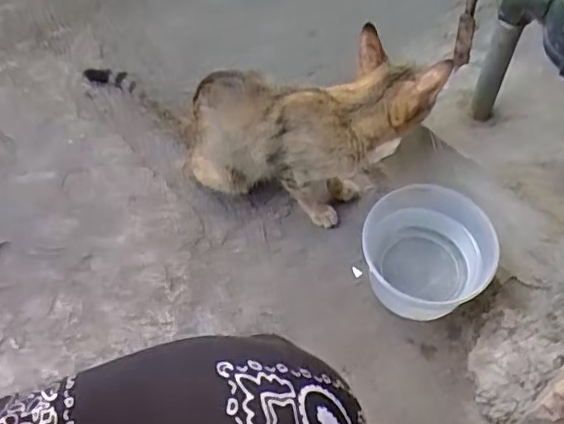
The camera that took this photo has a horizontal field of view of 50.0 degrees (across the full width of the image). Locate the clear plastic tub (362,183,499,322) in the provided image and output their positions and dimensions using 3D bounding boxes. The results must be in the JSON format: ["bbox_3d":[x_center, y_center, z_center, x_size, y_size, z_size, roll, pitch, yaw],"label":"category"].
[{"bbox_3d":[0.163,0.051,0.687,0.137,0.088,0.140,-1,58,1],"label":"clear plastic tub"}]

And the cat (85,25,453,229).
[{"bbox_3d":[-0.067,-0.135,0.722,0.465,0.229,0.133,18,60,12],"label":"cat"}]

